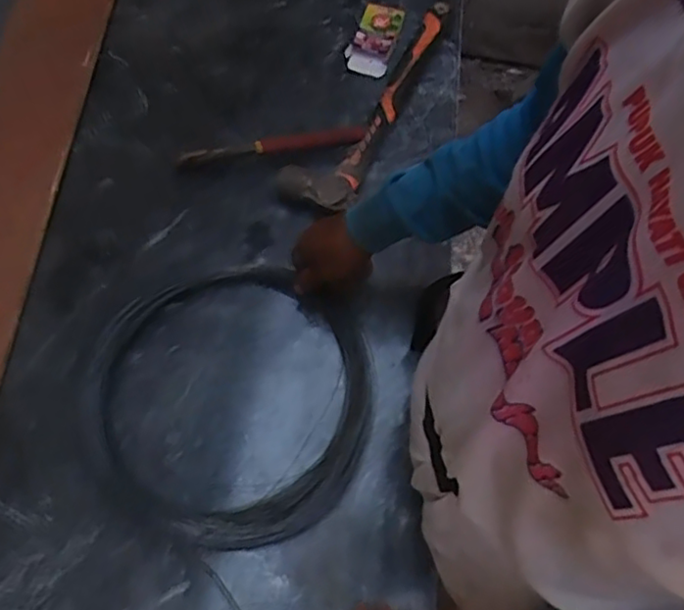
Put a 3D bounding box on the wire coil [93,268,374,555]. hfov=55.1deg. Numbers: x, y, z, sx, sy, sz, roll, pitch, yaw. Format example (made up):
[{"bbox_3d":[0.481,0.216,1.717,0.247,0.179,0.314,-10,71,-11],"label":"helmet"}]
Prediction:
[{"bbox_3d":[-0.108,0.096,0.669,0.276,0.042,0.285,-2,62,0],"label":"wire coil"}]

